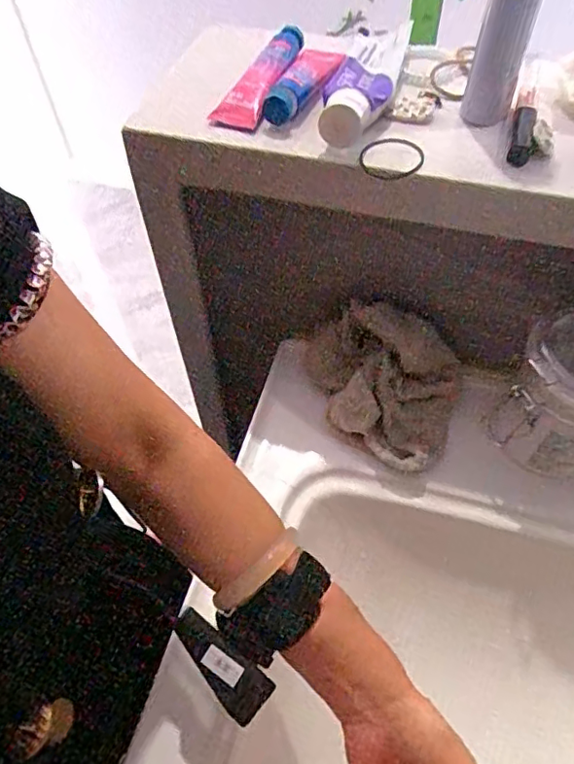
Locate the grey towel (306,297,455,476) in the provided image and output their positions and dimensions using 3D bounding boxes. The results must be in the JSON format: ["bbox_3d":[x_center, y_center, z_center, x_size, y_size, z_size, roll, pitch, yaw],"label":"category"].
[{"bbox_3d":[0.077,0.006,0.482,0.130,0.097,0.104,11,56,9],"label":"grey towel"}]

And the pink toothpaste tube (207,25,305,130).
[{"bbox_3d":[-0.020,-0.237,0.426,0.035,0.021,0.114,16,57,12],"label":"pink toothpaste tube"}]

